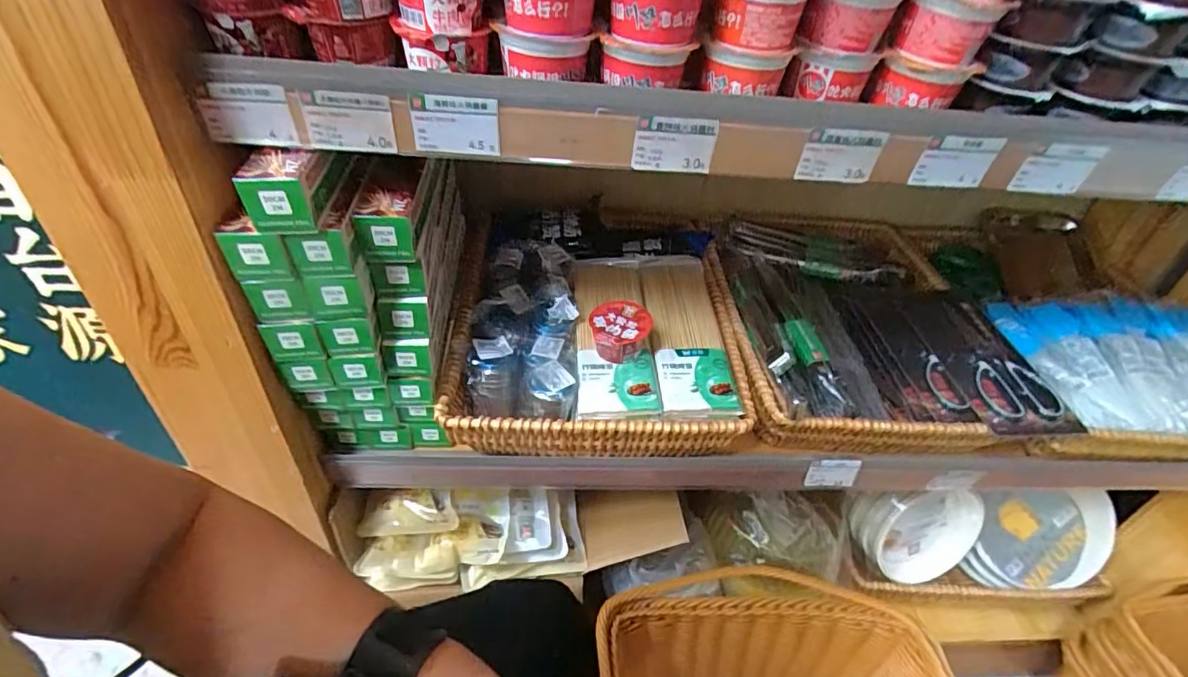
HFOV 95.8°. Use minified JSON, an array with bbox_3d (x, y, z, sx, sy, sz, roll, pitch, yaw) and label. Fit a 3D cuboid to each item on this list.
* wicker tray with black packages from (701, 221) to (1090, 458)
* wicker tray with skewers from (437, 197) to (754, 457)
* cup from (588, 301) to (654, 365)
[{"bbox_3d":[0.344,-0.025,0.757,0.362,0.100,0.422,3,38,-4],"label":"wicker tray with black packages"},{"bbox_3d":[0.007,-0.018,0.686,0.341,0.120,0.359,3,38,-4],"label":"wicker tray with skewers"},{"bbox_3d":[0.028,-0.006,0.598,0.068,0.047,0.062,4,38,-2],"label":"cup"}]

